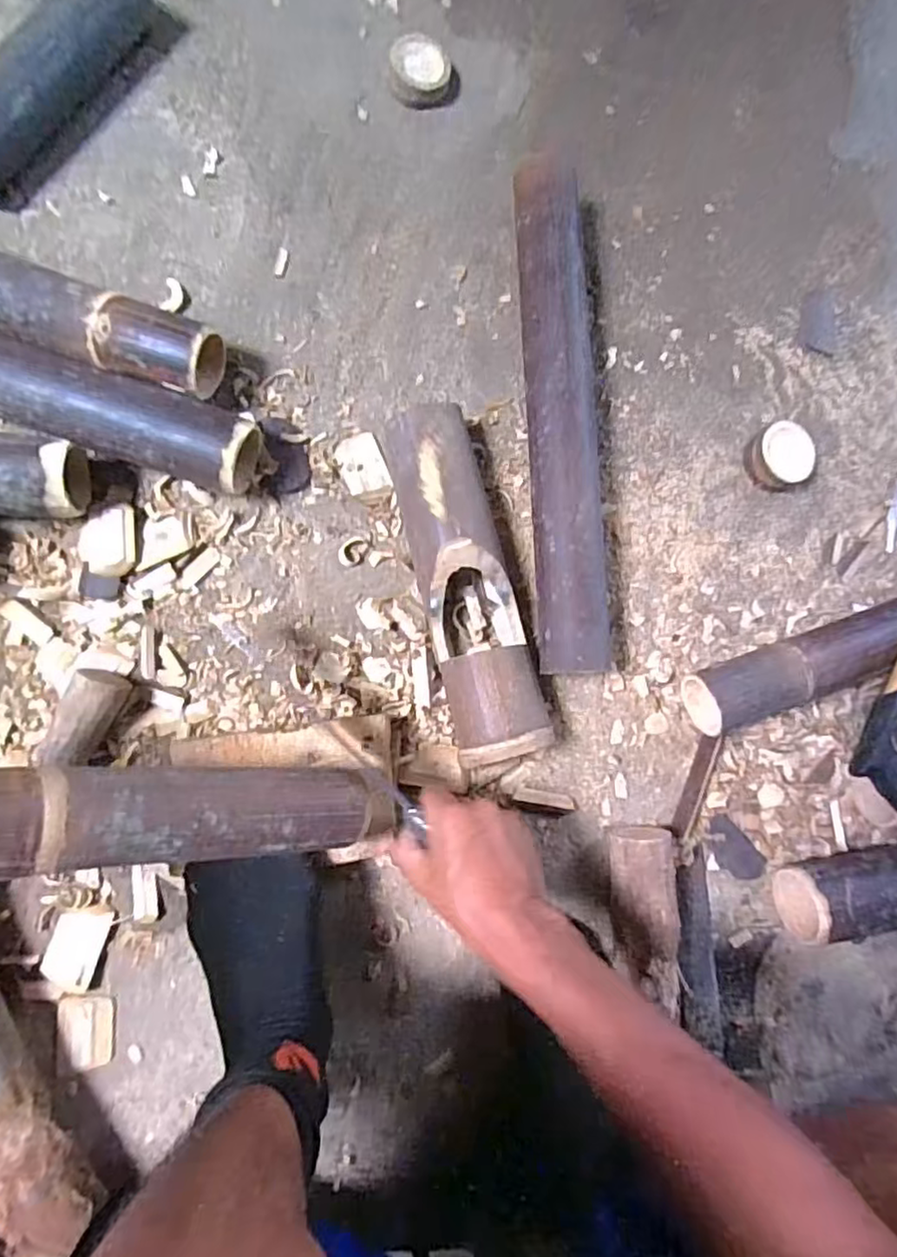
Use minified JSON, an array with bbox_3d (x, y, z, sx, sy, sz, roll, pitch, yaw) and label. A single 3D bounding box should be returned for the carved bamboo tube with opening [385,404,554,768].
[{"bbox_3d":[0.015,-0.038,0.570,0.085,0.065,0.307,-12,83,-6],"label":"carved bamboo tube with opening"}]

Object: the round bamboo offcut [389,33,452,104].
[{"bbox_3d":[-0.028,-0.558,0.643,0.058,0.019,0.061,1,83,-7],"label":"round bamboo offcut"}]

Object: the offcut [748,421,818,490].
[{"bbox_3d":[0.332,-0.172,0.645,0.065,0.033,0.062,1,82,-4],"label":"offcut"}]

